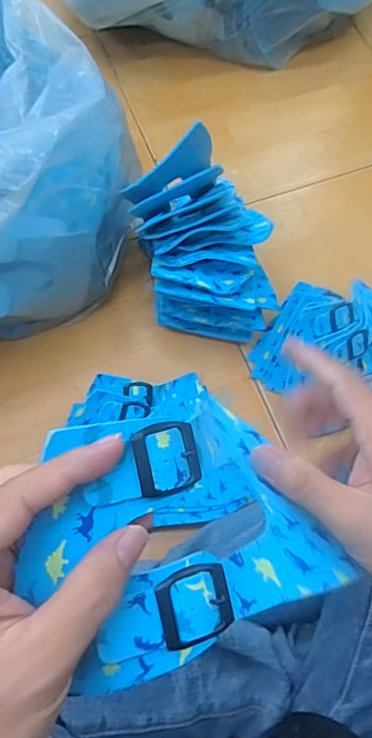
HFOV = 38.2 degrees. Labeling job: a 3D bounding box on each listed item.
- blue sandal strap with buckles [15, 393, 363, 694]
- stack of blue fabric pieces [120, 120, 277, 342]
[{"bbox_3d":[0.006,0.068,0.239,0.148,0.035,0.104,-14,83,-25],"label":"blue sandal strap with buckles"},{"bbox_3d":[0.022,-0.125,0.604,0.135,0.193,0.155,-17,69,-7],"label":"stack of blue fabric pieces"}]

